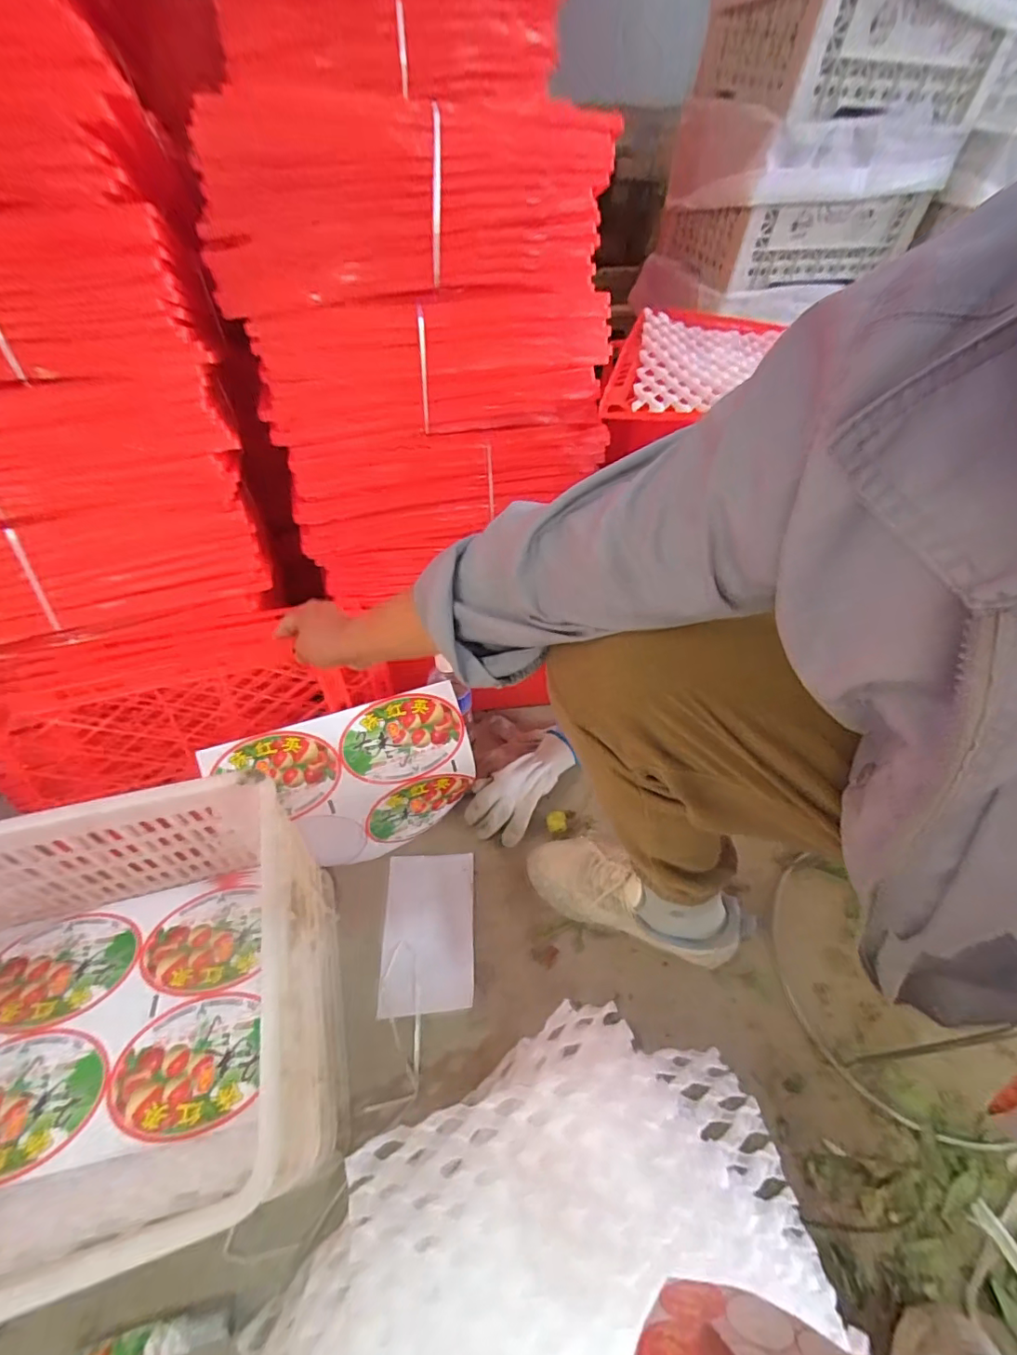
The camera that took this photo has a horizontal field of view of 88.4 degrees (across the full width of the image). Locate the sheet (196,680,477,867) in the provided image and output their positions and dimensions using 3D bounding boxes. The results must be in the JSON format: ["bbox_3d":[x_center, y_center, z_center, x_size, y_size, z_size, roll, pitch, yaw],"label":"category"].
[{"bbox_3d":[-0.200,0.147,0.719,0.313,0.223,0.064,-20,11,-10],"label":"sheet"}]

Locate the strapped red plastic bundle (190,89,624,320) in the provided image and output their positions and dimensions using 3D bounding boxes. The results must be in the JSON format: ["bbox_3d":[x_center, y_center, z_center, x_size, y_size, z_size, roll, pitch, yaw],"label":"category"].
[{"bbox_3d":[-0.103,-0.505,0.564,0.432,0.150,0.110,-16,53,-15],"label":"strapped red plastic bundle"}]

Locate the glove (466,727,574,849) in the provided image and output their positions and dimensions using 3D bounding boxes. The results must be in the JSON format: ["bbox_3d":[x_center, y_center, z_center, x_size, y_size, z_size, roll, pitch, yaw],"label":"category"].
[{"bbox_3d":[0.023,0.165,0.800,0.191,0.032,0.095,-43,63,-16],"label":"glove"}]

